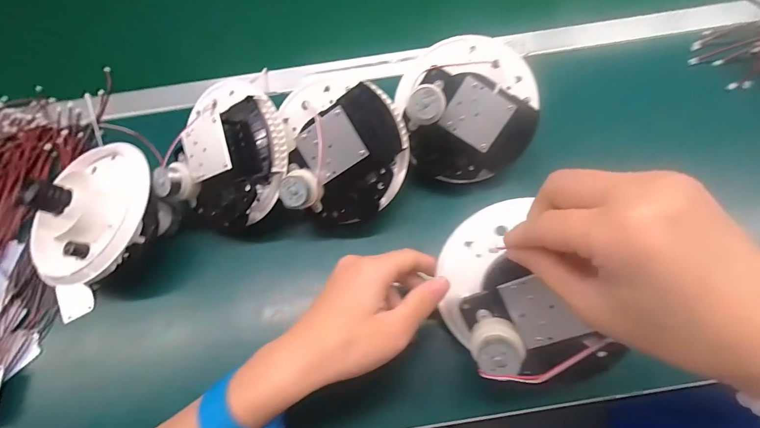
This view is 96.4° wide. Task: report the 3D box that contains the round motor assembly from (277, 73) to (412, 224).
[{"bbox_3d":[-0.033,-0.055,0.291,0.107,0.064,0.122,-9,102,-12],"label":"round motor assembly"}]

